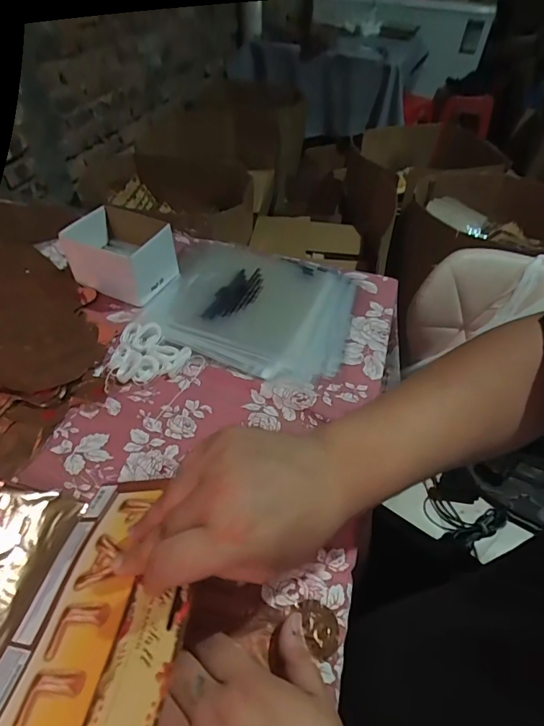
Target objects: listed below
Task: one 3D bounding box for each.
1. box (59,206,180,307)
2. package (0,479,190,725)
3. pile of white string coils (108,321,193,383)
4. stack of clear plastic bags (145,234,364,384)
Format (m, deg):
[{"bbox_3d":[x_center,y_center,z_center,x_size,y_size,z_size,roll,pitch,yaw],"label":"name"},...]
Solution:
[{"bbox_3d":[-0.206,-0.152,0.600,0.128,0.071,0.105,18,48,12],"label":"box"},{"bbox_3d":[-0.114,0.164,0.296,0.155,0.011,0.187,-13,42,31],"label":"package"},{"bbox_3d":[-0.143,-0.016,0.516,0.088,0.020,0.088,2,47,-2],"label":"pile of white string coils"},{"bbox_3d":[-0.025,-0.086,0.592,0.270,0.019,0.234,18,48,12],"label":"stack of clear plastic bags"}]

